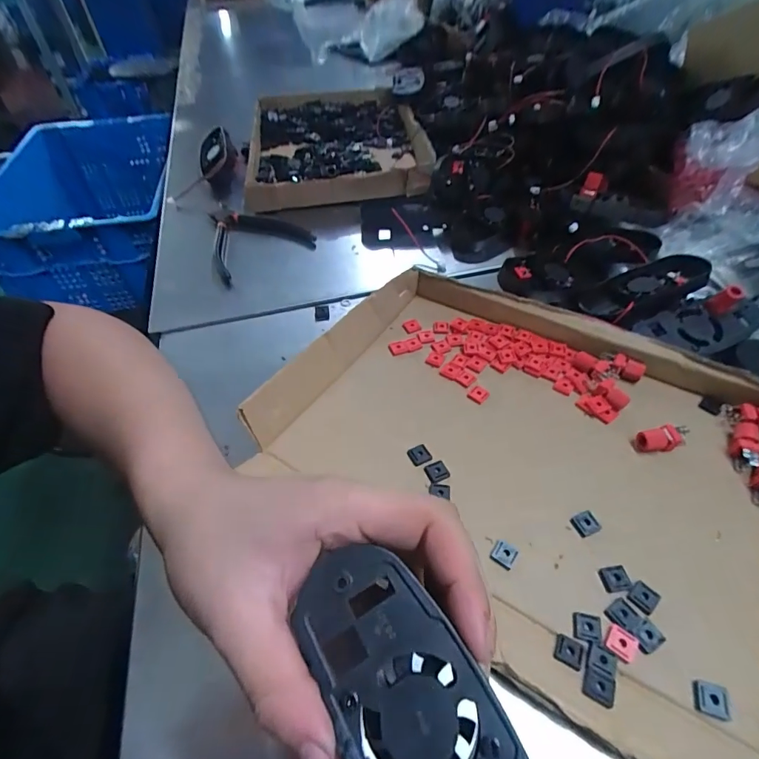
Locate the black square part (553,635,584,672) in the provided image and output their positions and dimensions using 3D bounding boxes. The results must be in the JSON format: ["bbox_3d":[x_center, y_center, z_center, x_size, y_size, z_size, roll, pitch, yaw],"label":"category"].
[{"bbox_3d":[0.097,0.140,0.226,0.014,0.004,0.014,21,53,19],"label":"black square part"}]

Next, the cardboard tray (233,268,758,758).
[{"bbox_3d":[0.103,0.038,0.301,0.341,0.039,0.268,28,55,23],"label":"cardboard tray"}]

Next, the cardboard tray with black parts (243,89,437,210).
[{"bbox_3d":[-0.064,-0.349,0.633,0.235,0.039,0.337,-4,49,-1],"label":"cardboard tray with black parts"}]

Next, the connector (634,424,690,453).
[{"bbox_3d":[0.197,0.042,0.308,0.035,0.016,0.014,-6,49,-4],"label":"connector"}]

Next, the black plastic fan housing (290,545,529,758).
[{"bbox_3d":[0.012,0.106,0.139,0.047,0.006,0.110,-28,63,-16],"label":"black plastic fan housing"}]

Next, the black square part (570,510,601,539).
[{"bbox_3d":[0.128,0.090,0.274,0.013,0.007,0.013,-16,50,-12],"label":"black square part"}]

